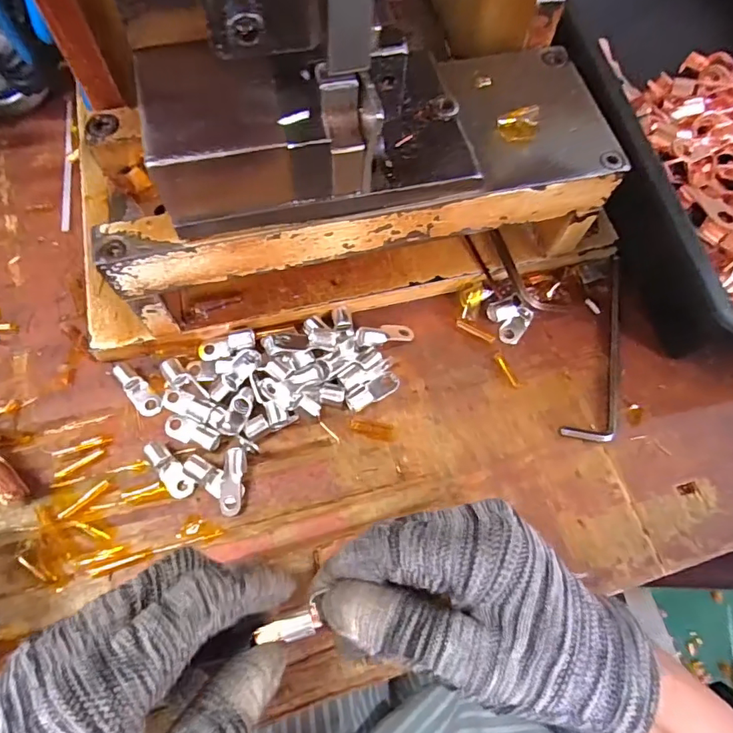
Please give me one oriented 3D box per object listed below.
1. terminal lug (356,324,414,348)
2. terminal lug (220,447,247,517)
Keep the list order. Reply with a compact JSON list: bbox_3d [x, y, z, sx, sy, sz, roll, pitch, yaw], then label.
[{"bbox_3d":[0.010,-0.018,0.282,0.034,0.006,0.012,-9,70,-26],"label":"terminal lug"},{"bbox_3d":[-0.066,0.057,0.249,0.010,0.008,0.032,5,67,-1],"label":"terminal lug"}]

